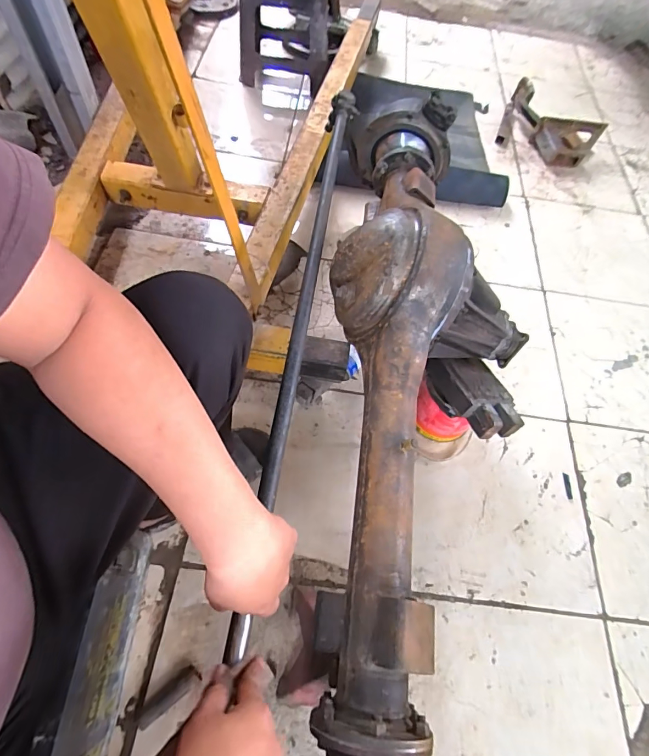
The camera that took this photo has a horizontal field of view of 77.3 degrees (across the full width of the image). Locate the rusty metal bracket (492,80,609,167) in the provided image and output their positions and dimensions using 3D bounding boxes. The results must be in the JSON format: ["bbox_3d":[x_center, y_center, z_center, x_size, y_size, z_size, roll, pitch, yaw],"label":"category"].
[{"bbox_3d":[0.737,-0.820,1.320,0.309,0.116,0.173,25,62,8],"label":"rusty metal bracket"}]

